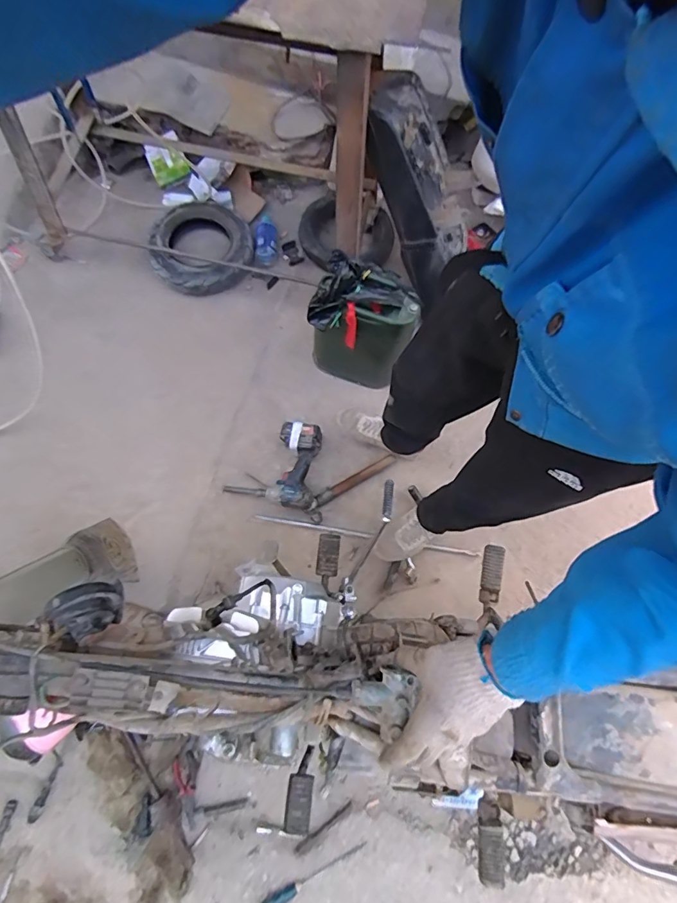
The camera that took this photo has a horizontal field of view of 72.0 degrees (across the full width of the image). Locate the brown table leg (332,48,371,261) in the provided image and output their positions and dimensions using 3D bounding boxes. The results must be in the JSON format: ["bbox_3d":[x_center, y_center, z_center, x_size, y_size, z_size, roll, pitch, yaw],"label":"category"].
[{"bbox_3d":[0.026,-0.699,1.158,0.081,0.461,0.049,-4,50,-7],"label":"brown table leg"}]

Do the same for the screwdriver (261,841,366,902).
[{"bbox_3d":[-0.062,1.008,1.104,0.272,0.030,0.027,-25,75,-13],"label":"screwdriver"}]

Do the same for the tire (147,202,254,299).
[{"bbox_3d":[-0.472,-0.703,1.609,0.341,0.095,0.358,2,71,-4],"label":"tire"}]

